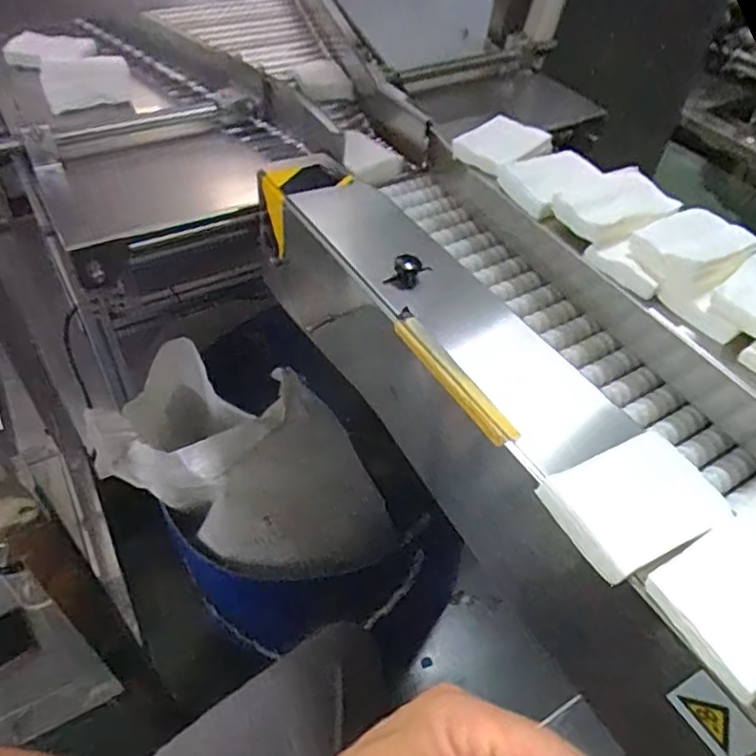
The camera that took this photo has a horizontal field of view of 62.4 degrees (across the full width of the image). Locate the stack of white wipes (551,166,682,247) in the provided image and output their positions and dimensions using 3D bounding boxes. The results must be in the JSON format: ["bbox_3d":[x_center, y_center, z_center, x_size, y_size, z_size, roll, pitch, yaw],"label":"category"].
[{"bbox_3d":[0.233,-0.165,0.608,0.095,0.033,0.082,-17,51,-20],"label":"stack of white wipes"}]

